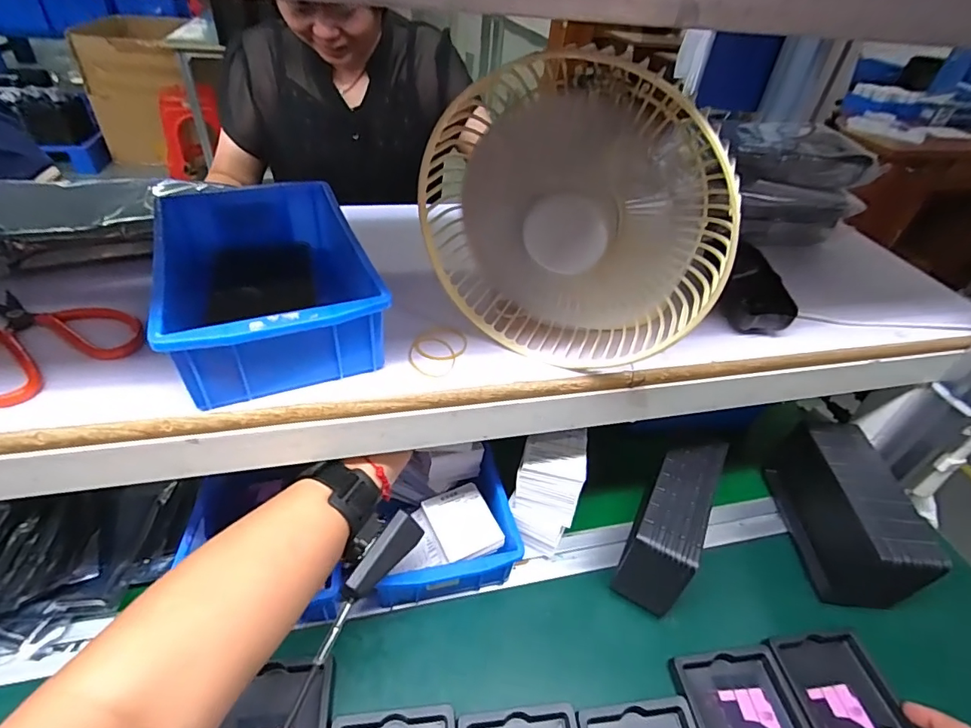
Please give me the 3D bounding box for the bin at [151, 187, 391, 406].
[{"bbox_3d":[-0.163,-0.056,0.359,0.130,0.070,0.197,-14,44,-22],"label":"bin"}]

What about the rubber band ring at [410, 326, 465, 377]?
[{"bbox_3d":[-0.037,-0.012,0.366,0.039,0.004,0.056,19,42,16],"label":"rubber band ring"}]

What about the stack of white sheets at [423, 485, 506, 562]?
[{"bbox_3d":[-0.021,0.150,0.464,0.058,0.011,0.070,-16,44,-24],"label":"stack of white sheets"}]

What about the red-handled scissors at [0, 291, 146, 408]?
[{"bbox_3d":[-0.311,-0.018,0.340,0.112,0.018,0.108,25,43,21],"label":"red-handled scissors"}]

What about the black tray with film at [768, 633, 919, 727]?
[{"bbox_3d":[0.308,0.306,0.393,0.089,0.025,0.154,-1,40,-8],"label":"black tray with film"}]

